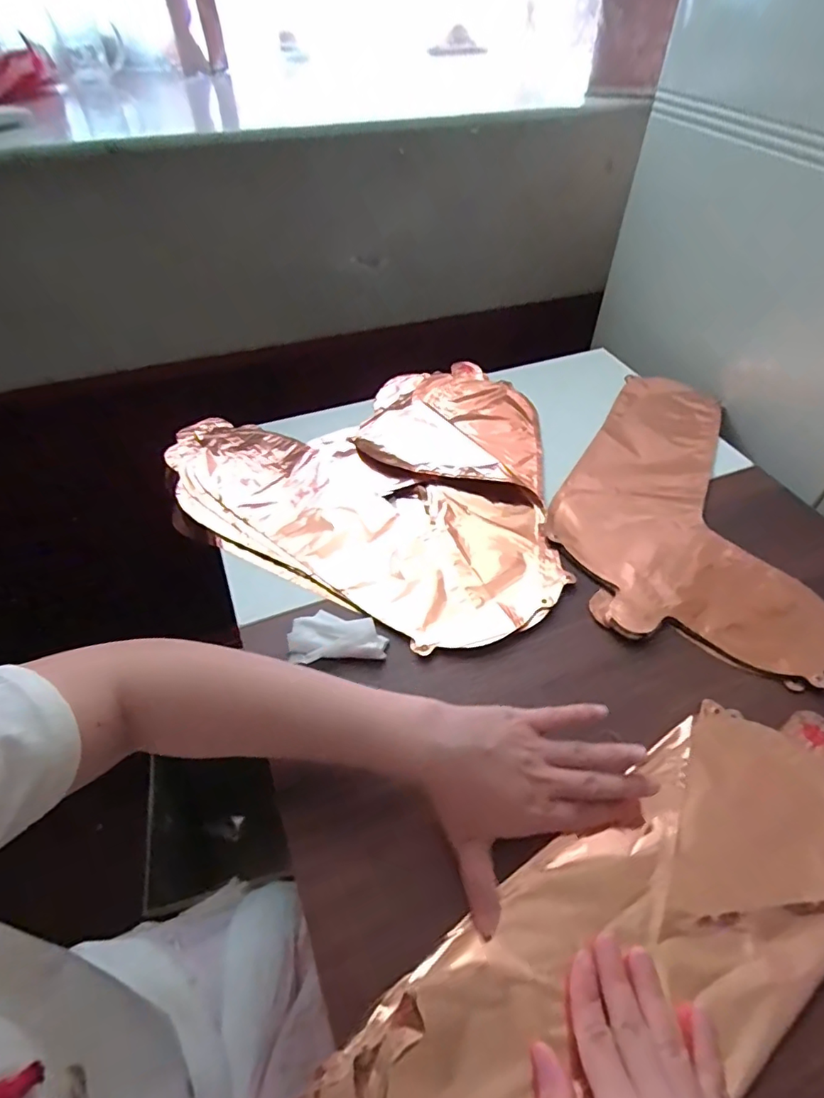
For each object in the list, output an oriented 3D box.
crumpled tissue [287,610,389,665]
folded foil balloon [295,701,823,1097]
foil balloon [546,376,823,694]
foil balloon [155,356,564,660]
[{"bbox_3d":[-0.061,0.070,0.438,0.077,0.011,0.044,-4,48,-4],"label":"crumpled tissue"},{"bbox_3d":[0.119,0.233,0.300,0.423,0.013,0.131,-27,54,-22],"label":"folded foil balloon"},{"bbox_3d":[0.291,-0.060,0.561,0.239,0.007,0.402,19,51,15],"label":"foil balloon"},{"bbox_3d":[-0.010,-0.103,0.590,0.417,0.018,0.387,25,53,20],"label":"foil balloon"}]

